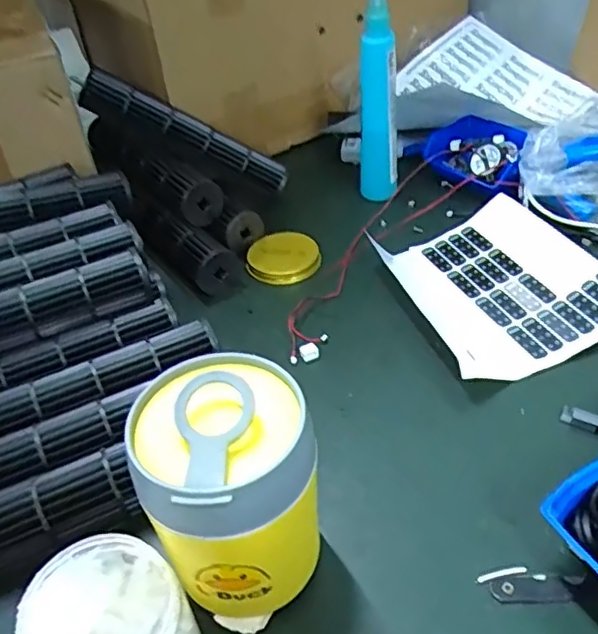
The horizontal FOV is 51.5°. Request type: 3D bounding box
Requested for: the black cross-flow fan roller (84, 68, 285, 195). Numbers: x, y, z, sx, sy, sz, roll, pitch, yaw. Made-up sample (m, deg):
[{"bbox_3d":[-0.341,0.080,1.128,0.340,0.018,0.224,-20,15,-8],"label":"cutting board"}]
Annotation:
[{"bbox_3d":[-0.120,-0.194,0.665,0.229,0.034,0.036,24,43,-8],"label":"black cross-flow fan roller"}]

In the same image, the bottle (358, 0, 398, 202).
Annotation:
[{"bbox_3d":[0.080,-0.218,0.632,0.041,0.194,0.041,0,42,7],"label":"bottle"}]

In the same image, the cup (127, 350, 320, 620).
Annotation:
[{"bbox_3d":[-0.033,0.097,0.332,0.086,0.152,0.083,-4,41,3],"label":"cup"}]

